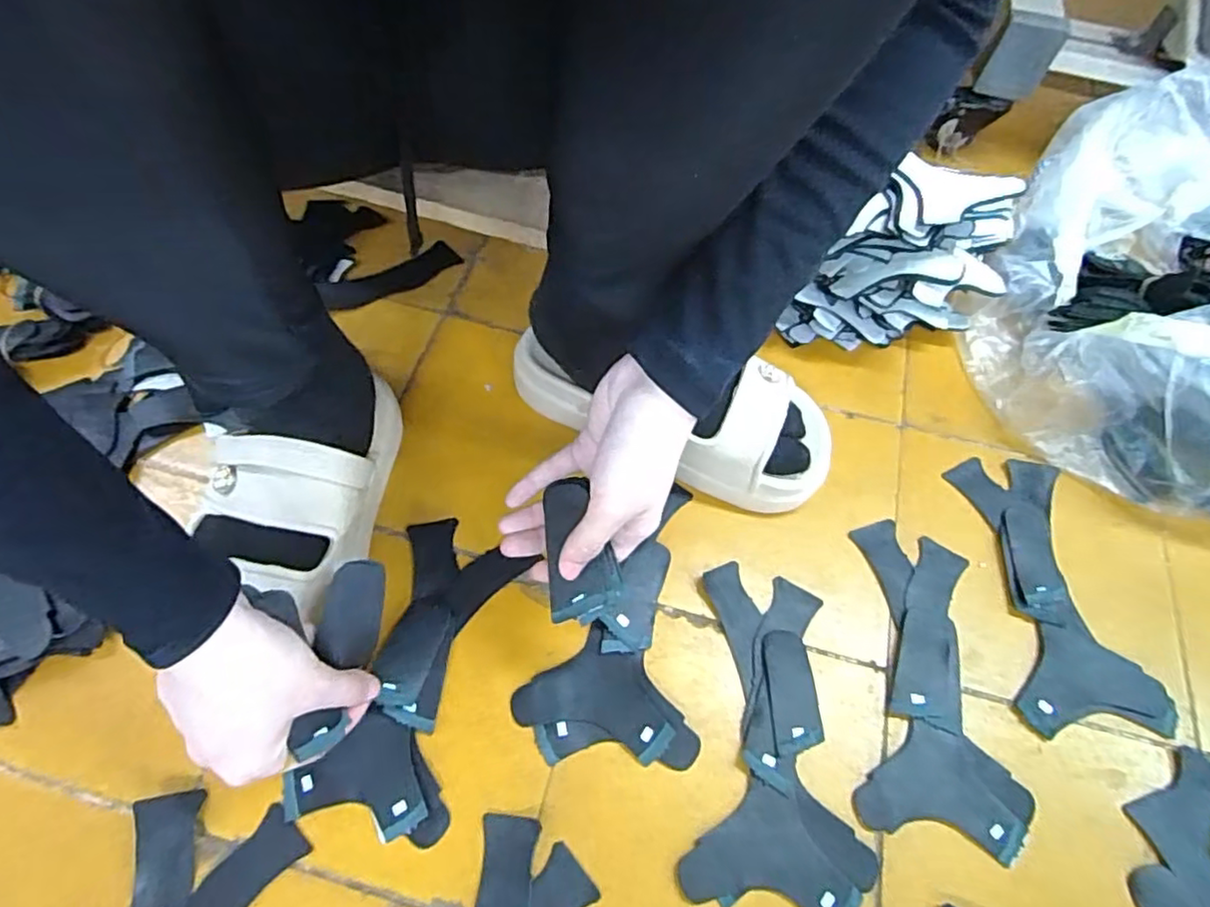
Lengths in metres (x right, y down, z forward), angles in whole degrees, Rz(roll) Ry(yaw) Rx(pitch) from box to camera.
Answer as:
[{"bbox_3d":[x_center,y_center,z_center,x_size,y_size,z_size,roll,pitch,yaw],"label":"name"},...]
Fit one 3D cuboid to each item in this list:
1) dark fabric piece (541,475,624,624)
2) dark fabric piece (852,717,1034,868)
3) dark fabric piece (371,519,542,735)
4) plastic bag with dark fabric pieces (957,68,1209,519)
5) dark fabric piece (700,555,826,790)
[{"bbox_3d":[-0.017,0.056,0.374,0.039,0.015,0.078,-11,83,-8],"label":"dark fabric piece"},{"bbox_3d":[0.209,0.212,0.399,0.091,0.004,0.075,31,65,13],"label":"dark fabric piece"},{"bbox_3d":[-0.122,0.106,0.437,0.083,0.017,0.127,24,63,10],"label":"dark fabric piece"},{"bbox_3d":[0.493,-0.129,0.512,0.312,0.186,0.344,25,63,11],"label":"plastic bag with dark fabric pieces"},{"bbox_3d":[0.116,0.141,0.436,0.070,0.007,0.139,-5,62,-5],"label":"dark fabric piece"}]

